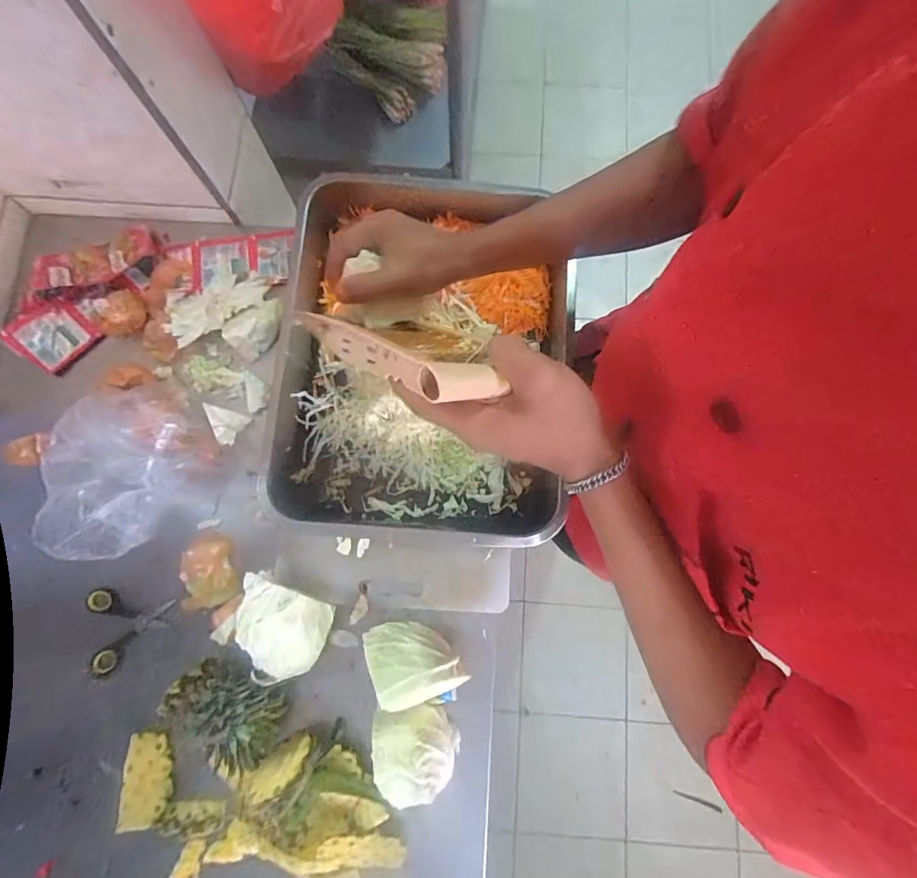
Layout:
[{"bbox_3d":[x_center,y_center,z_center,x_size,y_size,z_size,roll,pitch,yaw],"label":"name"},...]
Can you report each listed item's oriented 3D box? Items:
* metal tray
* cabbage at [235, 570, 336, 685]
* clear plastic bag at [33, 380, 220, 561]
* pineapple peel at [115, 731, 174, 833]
[{"bbox_3d":[-0.038,-0.102,0.575,0.349,0.092,0.445,3,79,2],"label":"metal tray"},{"bbox_3d":[-0.198,0.215,0.520,0.094,0.077,0.116,14,80,4],"label":"cabbage"},{"bbox_3d":[-0.366,0.025,0.527,0.133,0.138,0.202,-23,80,-3],"label":"clear plastic bag"},{"bbox_3d":[-0.350,0.380,0.518,0.050,0.013,0.089,-2,59,-14],"label":"pineapple peel"}]

